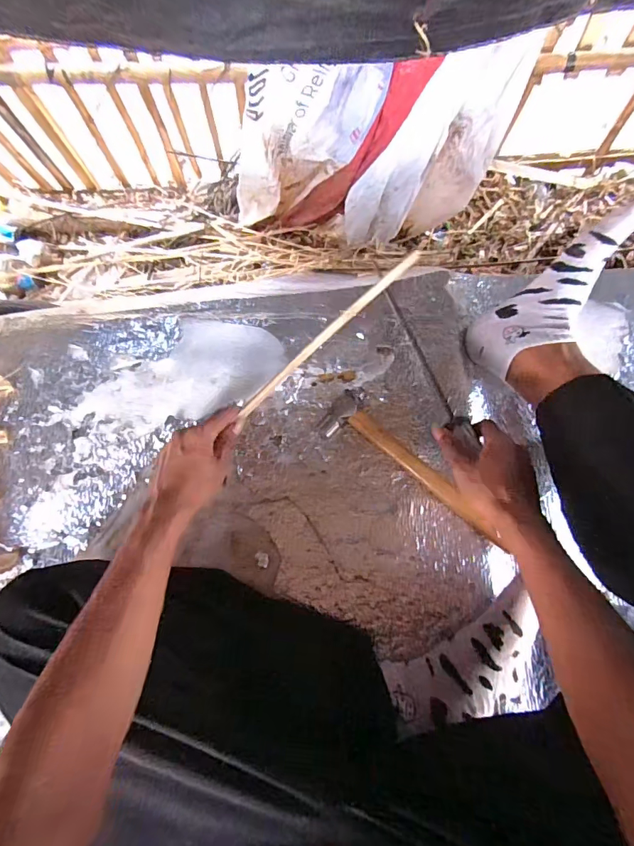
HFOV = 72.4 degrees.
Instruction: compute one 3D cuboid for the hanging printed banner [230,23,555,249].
[{"bbox_3d":[0.105,-0.583,0.966,0.600,0.426,0.151,-3,78,1],"label":"hanging printed banner"}]

